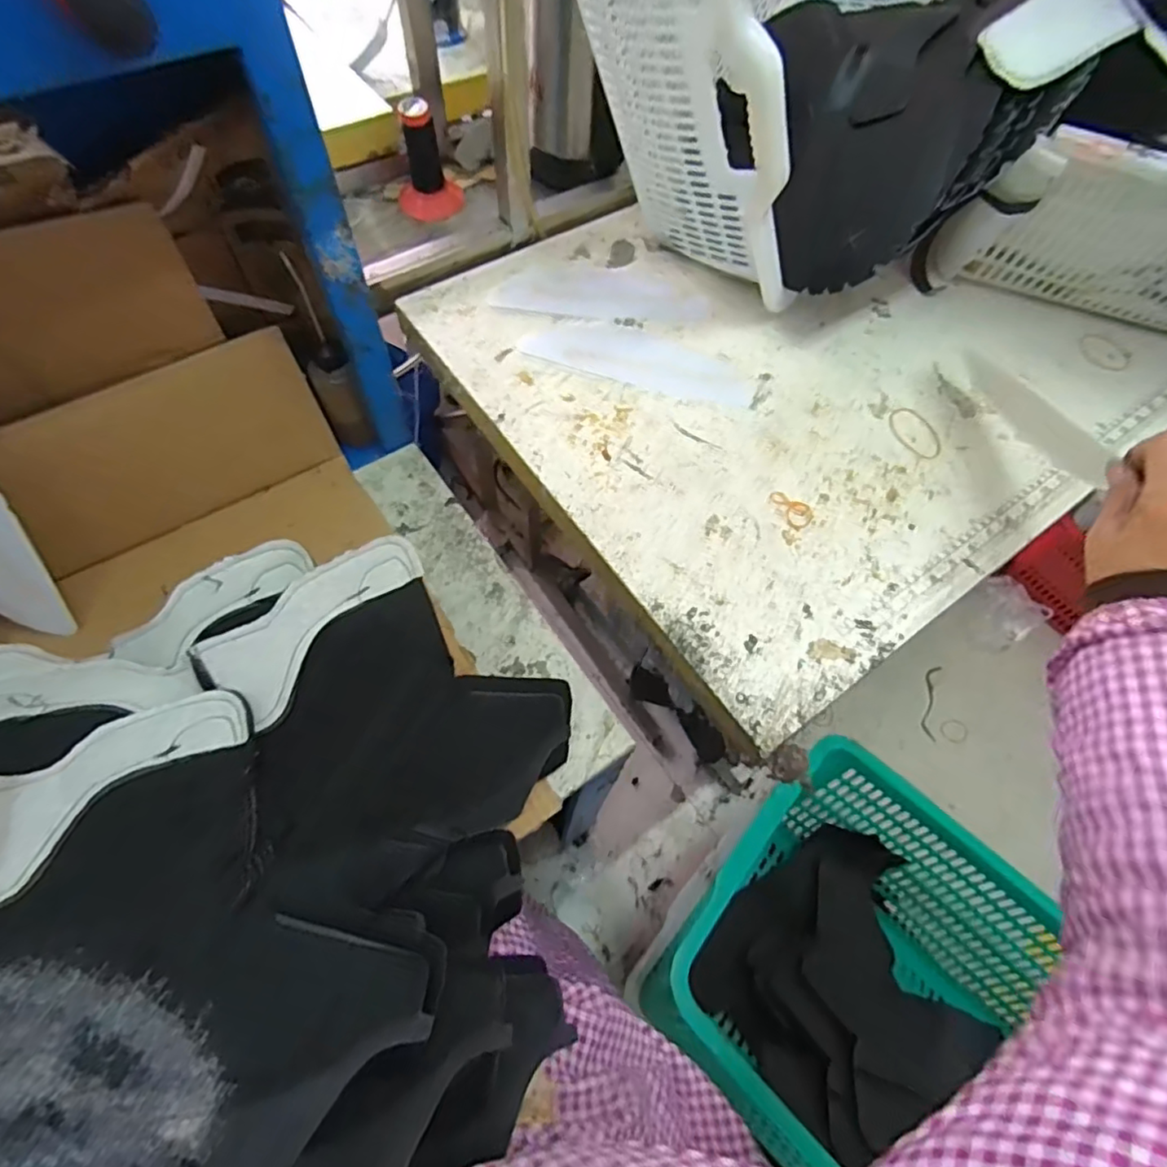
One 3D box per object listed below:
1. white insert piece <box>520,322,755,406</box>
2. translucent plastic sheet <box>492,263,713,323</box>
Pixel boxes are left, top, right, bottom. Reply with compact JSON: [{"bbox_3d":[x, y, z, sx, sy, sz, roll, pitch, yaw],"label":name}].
[{"bbox_3d":[0.053,-0.212,0.578,0.214,0.004,0.067,20,64,7],"label":"white insert piece"},{"bbox_3d":[0.020,-0.296,0.618,0.207,0.004,0.078,5,63,-1],"label":"translucent plastic sheet"}]

